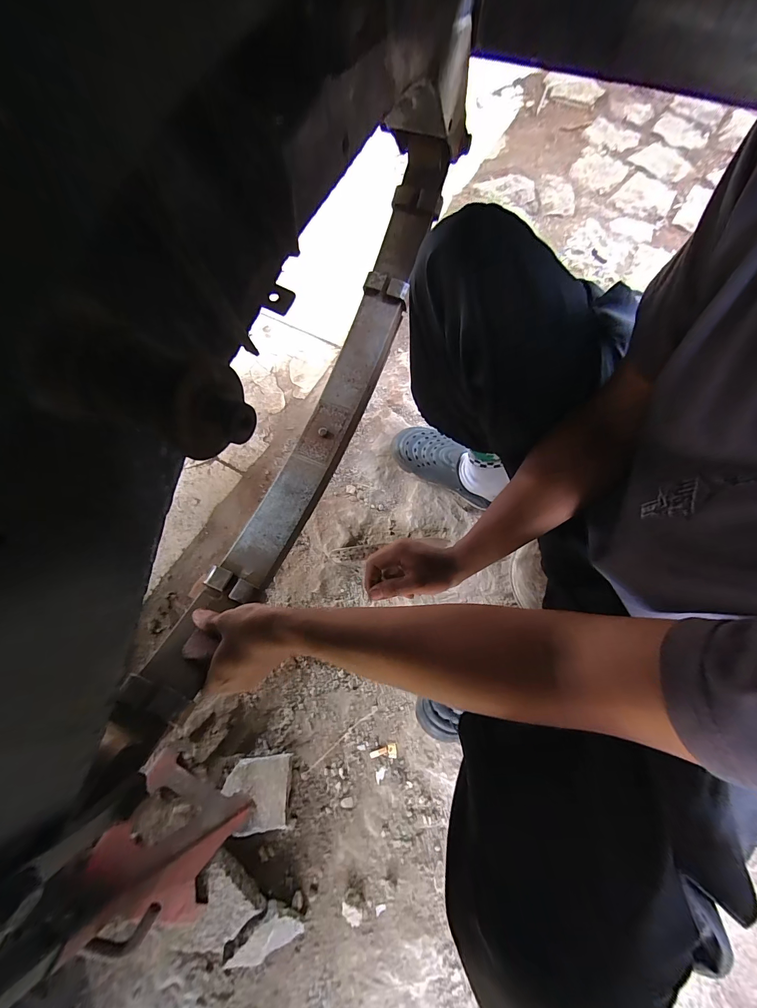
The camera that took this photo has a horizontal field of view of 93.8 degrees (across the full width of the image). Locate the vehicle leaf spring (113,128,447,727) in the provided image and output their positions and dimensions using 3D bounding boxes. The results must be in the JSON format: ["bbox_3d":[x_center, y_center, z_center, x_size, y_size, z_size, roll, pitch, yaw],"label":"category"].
[{"bbox_3d":[-0.079,-0.128,0.478,0.069,0.145,0.792,21,77,9],"label":"vehicle leaf spring"}]

